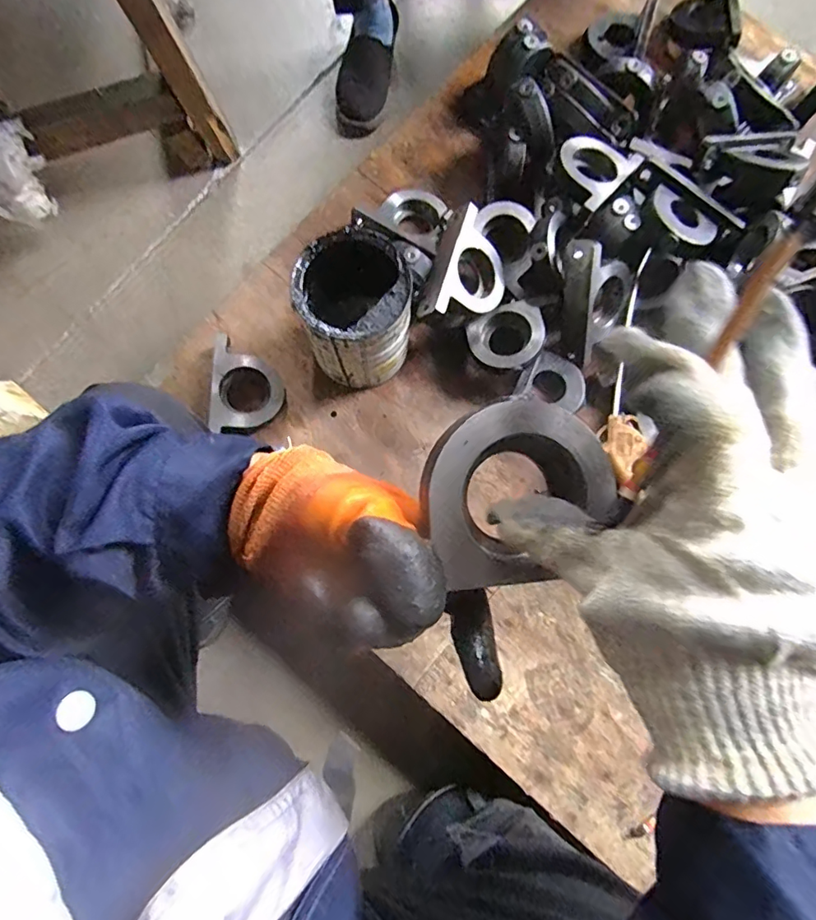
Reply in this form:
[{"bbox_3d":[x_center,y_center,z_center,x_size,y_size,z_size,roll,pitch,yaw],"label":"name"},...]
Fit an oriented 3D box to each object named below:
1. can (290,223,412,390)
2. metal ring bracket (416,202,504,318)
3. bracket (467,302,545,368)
[{"bbox_3d":[-0.061,-0.170,0.629,0.119,0.157,0.125,-32,81,-7],"label":"can"},{"bbox_3d":[0.071,-0.224,0.645,0.094,0.040,0.148,26,77,-32],"label":"metal ring bracket"},{"bbox_3d":[0.124,-0.152,0.656,0.090,0.019,0.074,-21,89,15],"label":"bracket"}]

